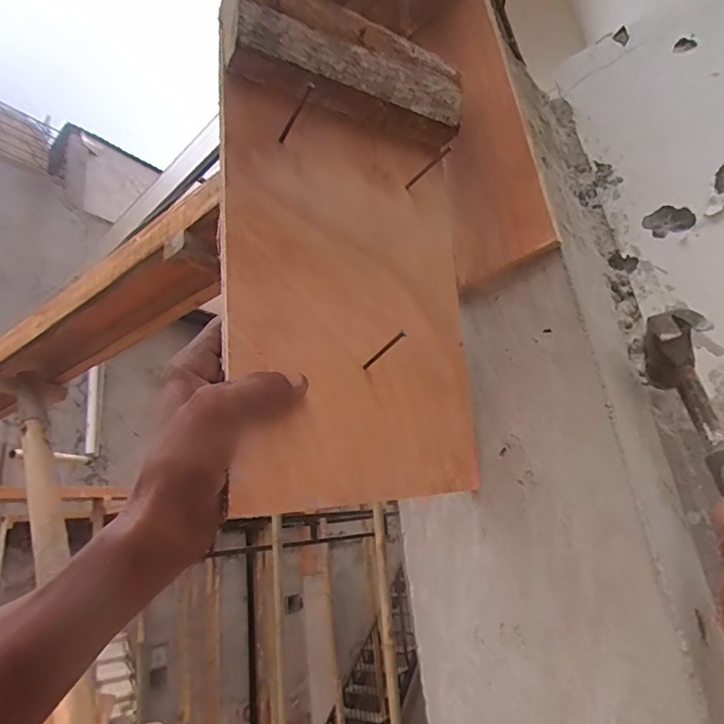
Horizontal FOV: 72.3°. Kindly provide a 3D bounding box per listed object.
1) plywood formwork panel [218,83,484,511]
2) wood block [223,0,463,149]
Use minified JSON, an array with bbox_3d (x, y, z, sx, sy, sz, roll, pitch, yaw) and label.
[{"bbox_3d":[-0.002,-0.043,0.335,0.180,0.266,0.012,3,-13,-32],"label":"plywood formwork panel"},{"bbox_3d":[-0.005,-0.202,0.347,0.176,0.058,0.043,7,-25,-33],"label":"wood block"}]

